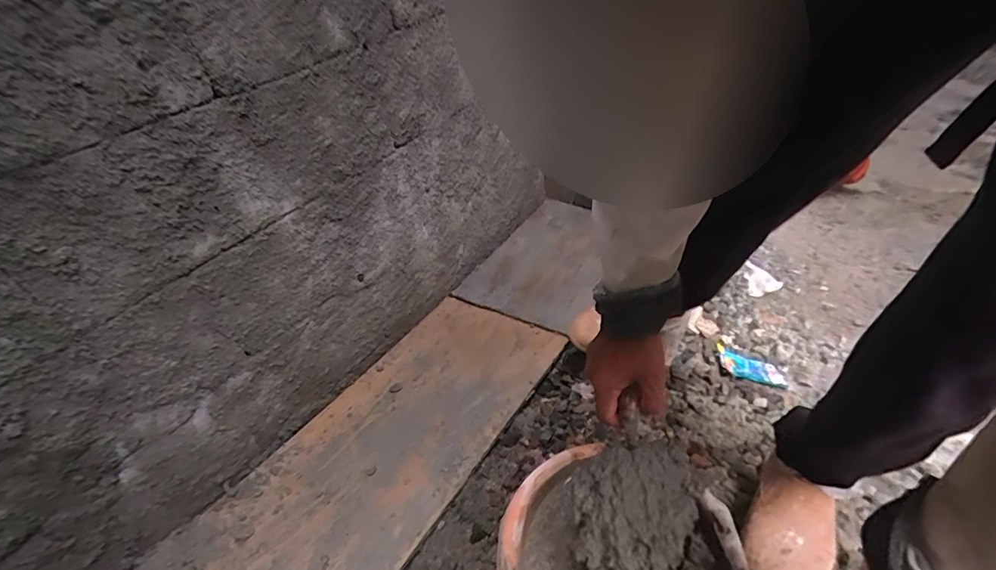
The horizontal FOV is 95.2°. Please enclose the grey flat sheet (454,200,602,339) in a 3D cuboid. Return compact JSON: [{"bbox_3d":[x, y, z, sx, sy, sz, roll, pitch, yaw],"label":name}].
[{"bbox_3d":[0.158,-0.084,1.334,0.333,0.027,0.543,22,46,24],"label":"grey flat sheet"}]

